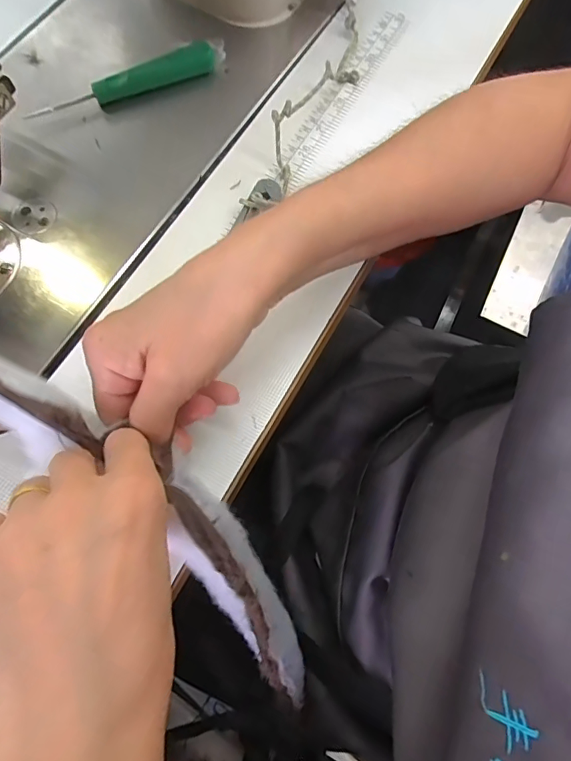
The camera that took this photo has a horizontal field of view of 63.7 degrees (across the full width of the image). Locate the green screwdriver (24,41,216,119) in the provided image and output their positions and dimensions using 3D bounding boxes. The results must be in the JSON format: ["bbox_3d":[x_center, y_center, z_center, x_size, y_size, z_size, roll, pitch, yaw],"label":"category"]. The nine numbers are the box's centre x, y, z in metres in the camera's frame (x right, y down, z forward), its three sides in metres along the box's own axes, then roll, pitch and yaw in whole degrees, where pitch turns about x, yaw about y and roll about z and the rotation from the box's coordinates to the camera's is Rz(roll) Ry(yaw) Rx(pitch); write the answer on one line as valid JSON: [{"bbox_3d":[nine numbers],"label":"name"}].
[{"bbox_3d":[-0.111,-0.205,0.318,0.132,0.019,0.017,-23,75,-9],"label":"green screwdriver"}]

